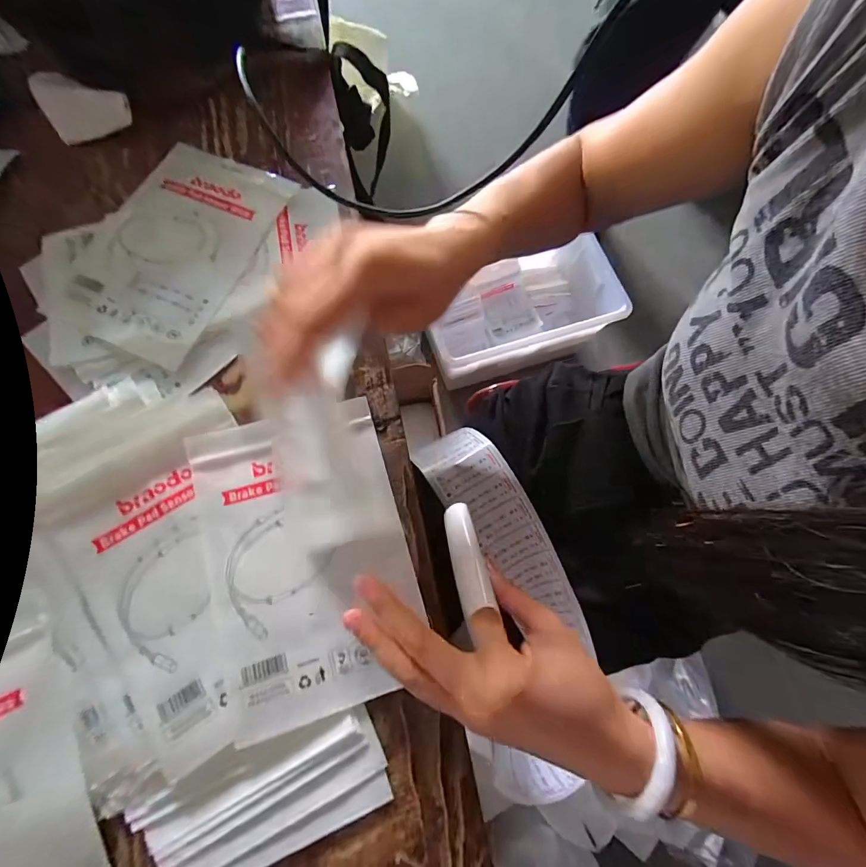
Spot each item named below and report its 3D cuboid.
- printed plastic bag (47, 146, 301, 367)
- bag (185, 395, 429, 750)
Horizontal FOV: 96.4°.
[{"bbox_3d":[-0.218,-0.159,0.329,0.134,0.006,0.193,24,76,4],"label":"printed plastic bag"},{"bbox_3d":[-0.087,0.079,0.261,0.130,0.027,0.197,-17,77,-3],"label":"bag"}]

